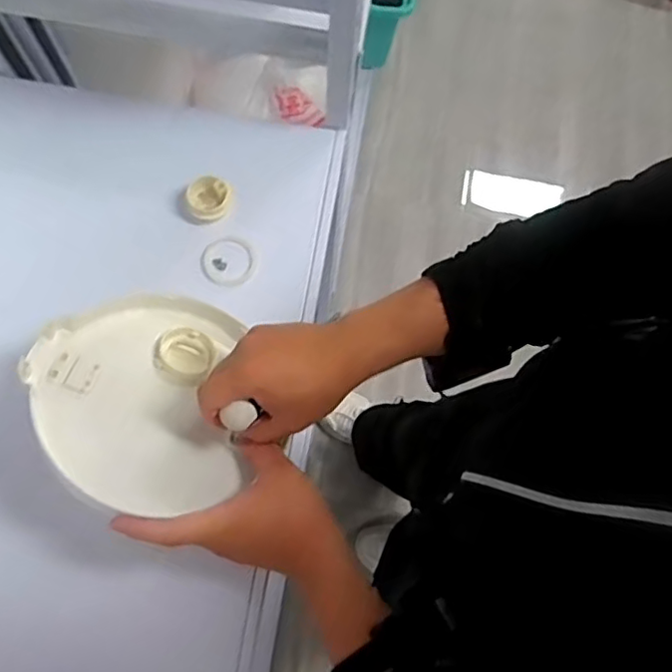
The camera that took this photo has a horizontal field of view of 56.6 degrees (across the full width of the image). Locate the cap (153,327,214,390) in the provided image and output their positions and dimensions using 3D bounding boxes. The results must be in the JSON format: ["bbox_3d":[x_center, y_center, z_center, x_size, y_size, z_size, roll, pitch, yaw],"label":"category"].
[{"bbox_3d":[-0.141,0.017,0.573,0.053,0.008,0.055,11,57,-18],"label":"cap"}]

